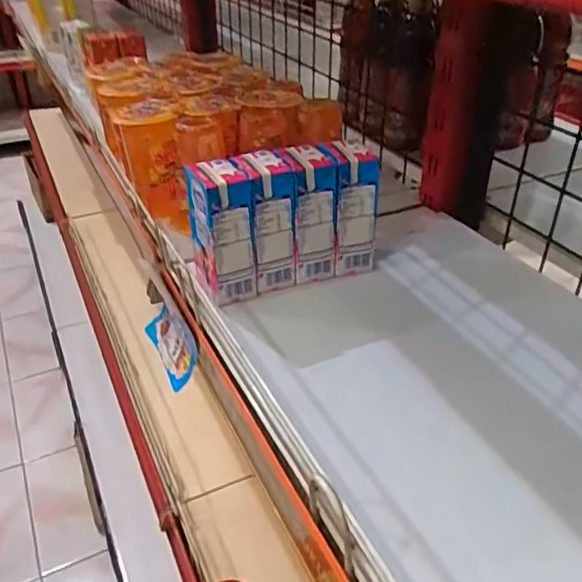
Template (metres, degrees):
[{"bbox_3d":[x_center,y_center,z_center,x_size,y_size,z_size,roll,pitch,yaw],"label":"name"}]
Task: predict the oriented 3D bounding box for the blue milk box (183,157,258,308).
[{"bbox_3d":[-0.058,-0.047,0.499,0.043,0.117,0.051,-14,37,-20],"label":"blue milk box"}]

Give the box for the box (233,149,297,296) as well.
[{"bbox_3d":[-0.022,-0.056,0.514,0.042,0.117,0.046,-15,37,-21],"label":"box"}]

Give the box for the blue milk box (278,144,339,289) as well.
[{"bbox_3d":[0.015,-0.065,0.524,0.042,0.119,0.040,-13,36,-18],"label":"blue milk box"}]

